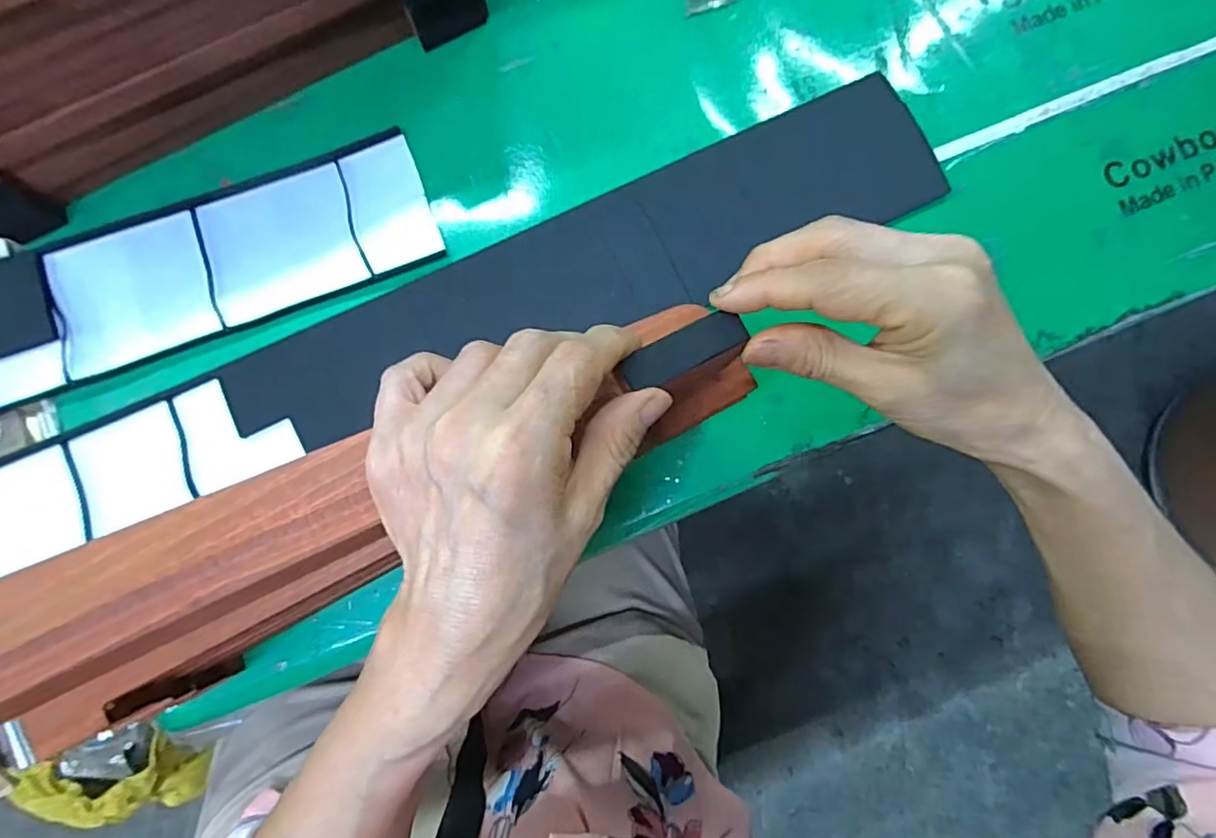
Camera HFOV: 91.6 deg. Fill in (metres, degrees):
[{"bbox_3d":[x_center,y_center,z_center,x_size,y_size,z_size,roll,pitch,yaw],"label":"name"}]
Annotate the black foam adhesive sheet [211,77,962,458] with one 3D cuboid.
[{"bbox_3d":[-0.008,-0.098,0.382,0.463,0.012,0.096,-25,78,-4],"label":"black foam adhesive sheet"}]

